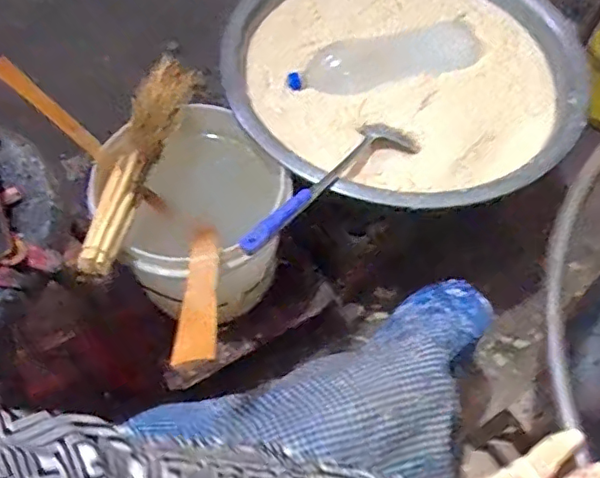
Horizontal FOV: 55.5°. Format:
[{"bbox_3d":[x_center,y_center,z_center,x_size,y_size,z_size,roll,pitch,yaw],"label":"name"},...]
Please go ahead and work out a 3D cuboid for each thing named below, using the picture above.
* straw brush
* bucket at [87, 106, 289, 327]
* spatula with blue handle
[{"bbox_3d":[-0.209,-0.110,0.738,0.064,0.034,0.348,12,60,4],"label":"straw brush"},{"bbox_3d":[-0.147,-0.021,0.826,0.239,0.236,0.237,1,59,-2],"label":"bucket"},{"bbox_3d":[0.040,-0.072,0.731,0.083,0.041,0.329,37,51,17],"label":"spatula with blue handle"}]

